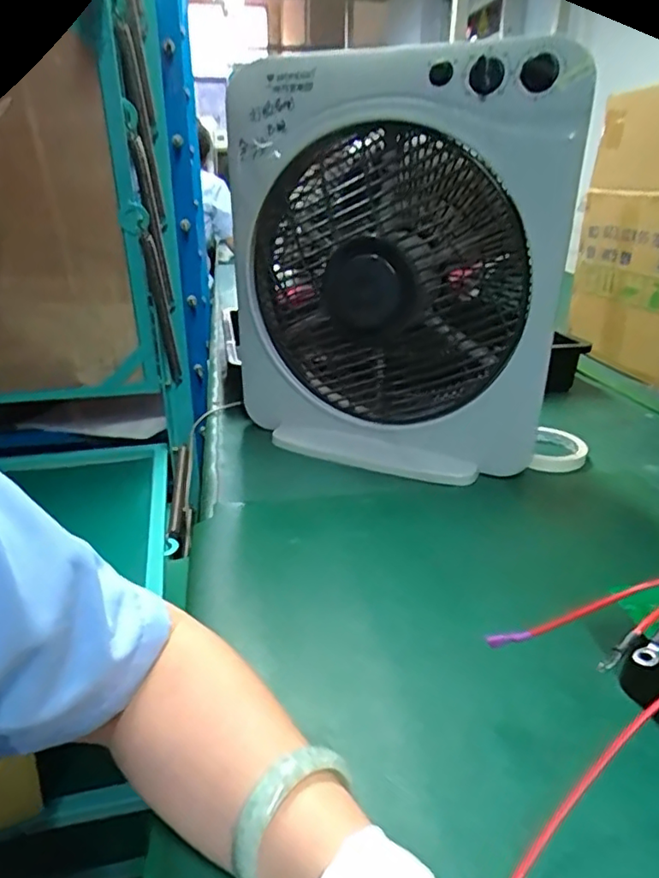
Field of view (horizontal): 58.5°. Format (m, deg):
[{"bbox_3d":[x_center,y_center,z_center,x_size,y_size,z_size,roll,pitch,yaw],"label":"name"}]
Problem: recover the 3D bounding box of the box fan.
[{"bbox_3d":[0.060,-0.175,0.670,0.389,0.420,0.128,15,28,28],"label":"box fan"}]

